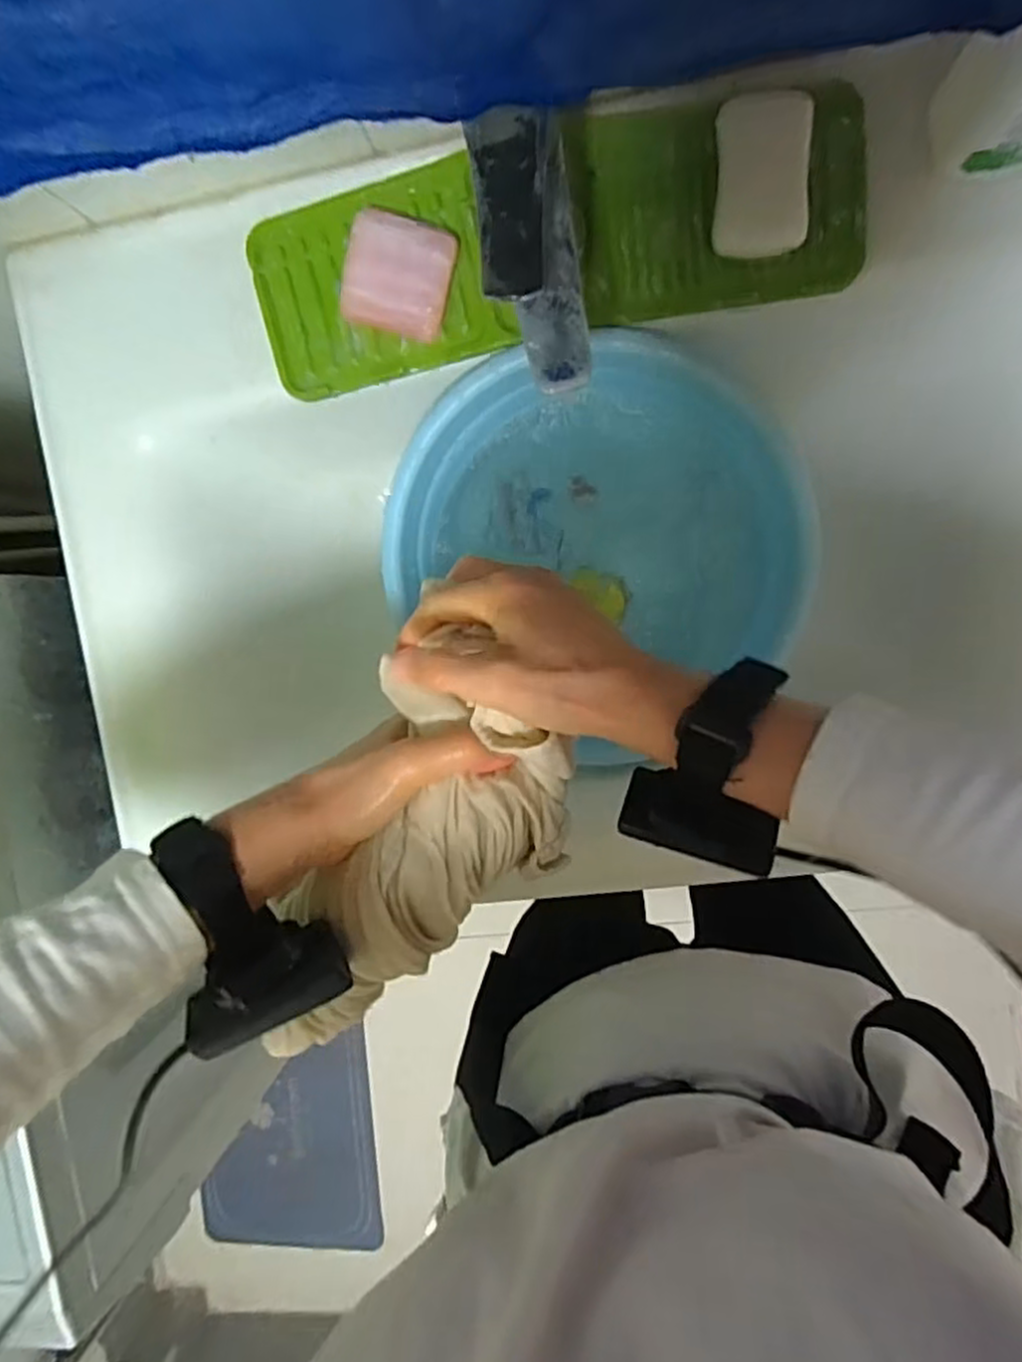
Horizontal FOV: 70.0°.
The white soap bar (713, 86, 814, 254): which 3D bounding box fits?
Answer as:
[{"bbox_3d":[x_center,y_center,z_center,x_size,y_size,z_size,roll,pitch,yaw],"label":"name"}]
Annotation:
[{"bbox_3d":[0.146,-0.293,0.427,0.051,0.025,0.081,0,96,8],"label":"white soap bar"}]

